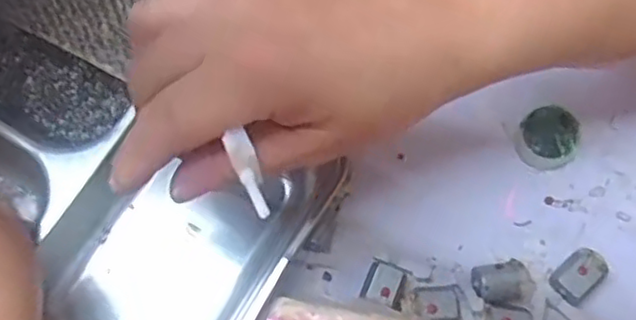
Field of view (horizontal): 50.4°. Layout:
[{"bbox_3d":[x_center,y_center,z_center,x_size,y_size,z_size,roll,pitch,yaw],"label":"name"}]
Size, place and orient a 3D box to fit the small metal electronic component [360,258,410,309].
[{"bbox_3d":[0.034,0.063,0.344,0.020,0.016,0.023,21,73,4],"label":"small metal electronic component"}]

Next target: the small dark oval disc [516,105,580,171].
[{"bbox_3d":[0.126,-0.012,0.371,0.030,0.015,0.031,24,74,5],"label":"small dark oval disc"}]

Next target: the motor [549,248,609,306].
[{"bbox_3d":[0.134,0.059,0.347,0.019,0.016,0.025,39,76,10],"label":"motor"}]

